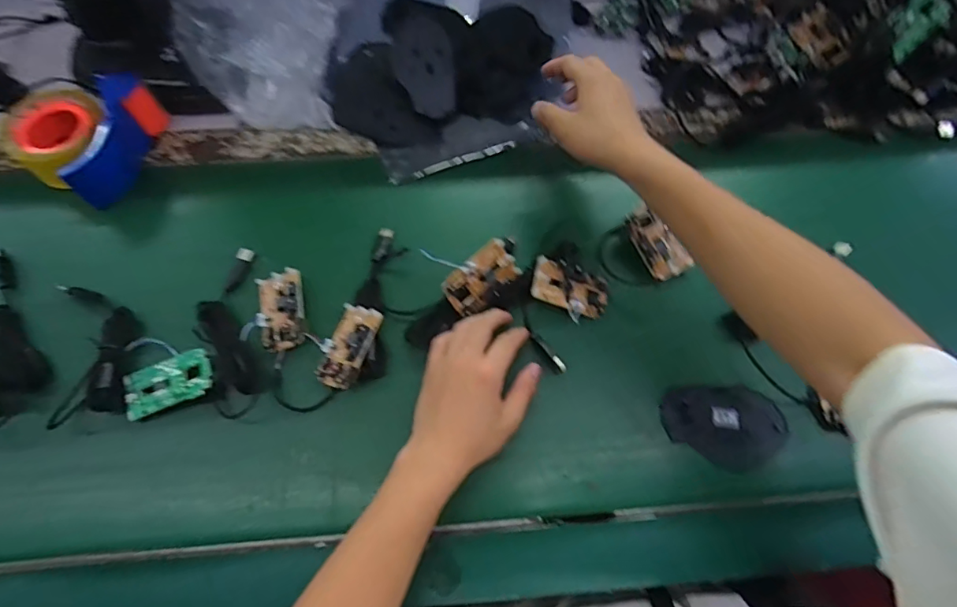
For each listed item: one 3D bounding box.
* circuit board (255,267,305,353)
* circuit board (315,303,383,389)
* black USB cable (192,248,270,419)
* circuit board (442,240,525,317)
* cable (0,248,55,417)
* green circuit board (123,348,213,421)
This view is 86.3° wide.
[{"bbox_3d":[-0.195,0.004,0.501,0.046,0.015,0.080,-11,66,-5],"label":"circuit board"},{"bbox_3d":[-0.124,0.040,0.485,0.047,0.012,0.079,4,64,27],"label":"circuit board"},{"bbox_3d":[-0.239,0.022,0.491,0.048,0.025,0.173,-14,67,-7],"label":"black USB cable"},{"bbox_3d":[0.007,-0.028,0.511,0.089,0.010,0.044,-40,100,-21],"label":"circuit board"},{"bbox_3d":[-0.454,0.020,0.500,0.040,0.022,0.179,-22,68,-10],"label":"cable"},{"bbox_3d":[-0.286,0.073,0.473,0.077,0.018,0.049,-15,67,-7],"label":"green circuit board"}]

